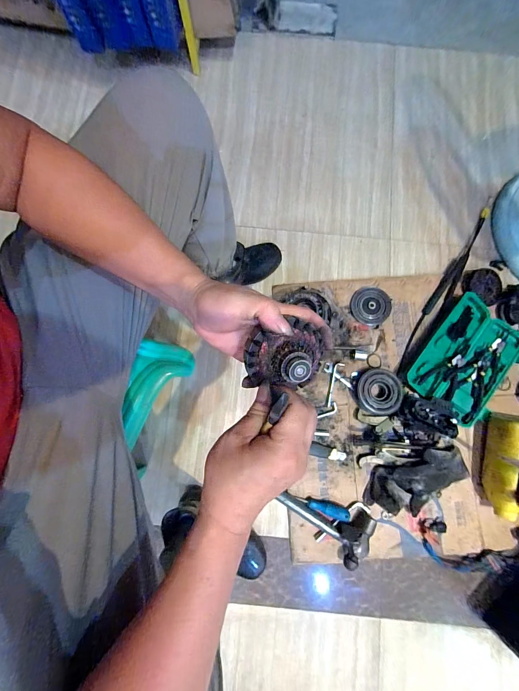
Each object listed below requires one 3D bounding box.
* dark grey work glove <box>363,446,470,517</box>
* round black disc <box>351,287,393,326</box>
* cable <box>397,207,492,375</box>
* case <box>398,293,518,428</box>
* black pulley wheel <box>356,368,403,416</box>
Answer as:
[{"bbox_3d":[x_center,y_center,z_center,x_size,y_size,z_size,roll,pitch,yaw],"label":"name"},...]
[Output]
[{"bbox_3d":[0.375,0.319,0.679,0.253,0.055,0.124,-29,83,-5],"label":"dark grey work glove"},{"bbox_3d":[0.302,-0.108,0.775,0.104,0.012,0.099,0,81,-1],"label":"round black disc"},{"bbox_3d":[0.500,-0.159,0.766,0.038,0.016,0.537,34,82,4],"label":"cable"},{"bbox_3d":[0.526,0.034,0.736,0.223,0.032,0.301,40,83,5],"label":"case"},{"bbox_3d":[0.295,0.116,0.722,0.102,0.039,0.110,0,81,-1],"label":"black pulley wheel"}]

